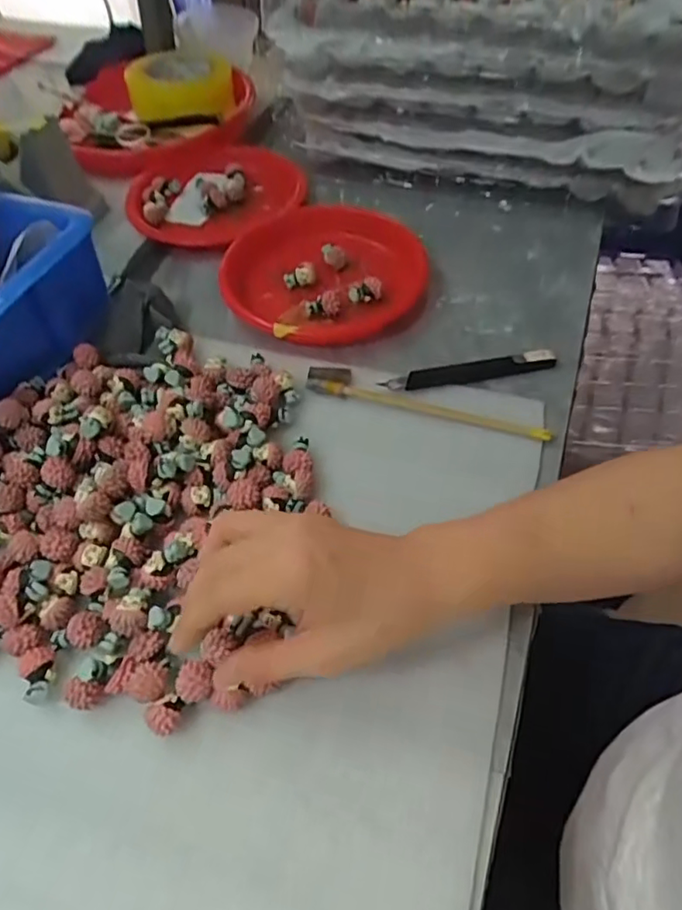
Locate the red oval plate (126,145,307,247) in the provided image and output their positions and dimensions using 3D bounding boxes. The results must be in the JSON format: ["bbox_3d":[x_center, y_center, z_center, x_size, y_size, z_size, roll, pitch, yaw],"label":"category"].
[{"bbox_3d":[-0.135,-0.266,0.604,0.186,0.025,0.162,11,54,10],"label":"red oval plate"}]

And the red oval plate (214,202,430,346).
[{"bbox_3d":[-0.014,-0.158,0.514,0.161,0.031,0.166,12,54,10],"label":"red oval plate"}]

